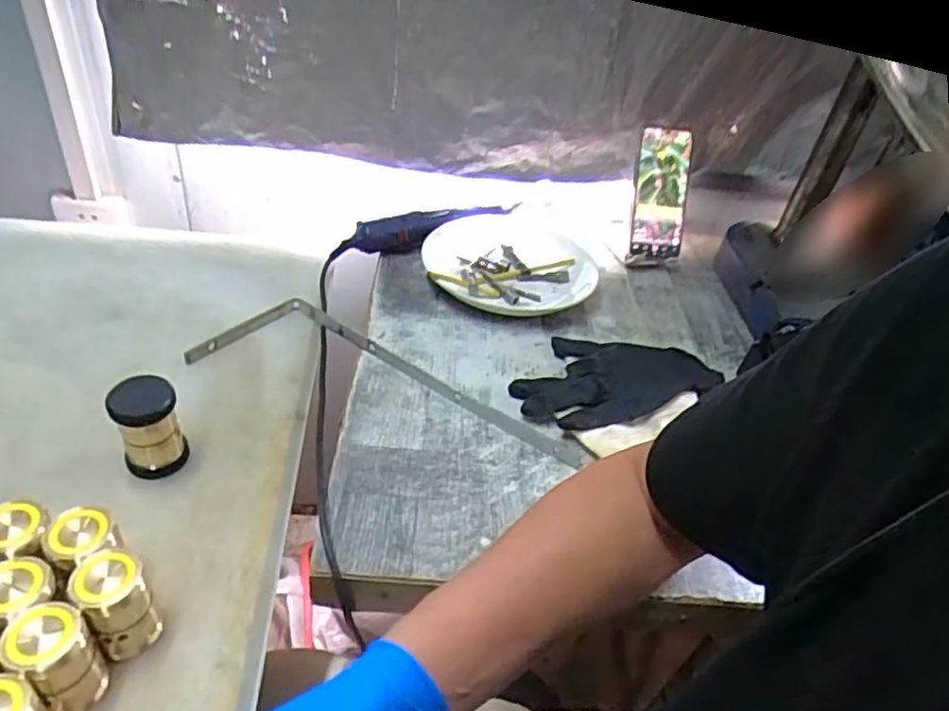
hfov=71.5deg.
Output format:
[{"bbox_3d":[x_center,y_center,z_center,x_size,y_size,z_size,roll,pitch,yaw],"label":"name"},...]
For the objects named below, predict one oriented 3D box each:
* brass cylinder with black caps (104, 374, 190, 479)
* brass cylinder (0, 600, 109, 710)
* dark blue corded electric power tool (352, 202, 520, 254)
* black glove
[{"bbox_3d":[-0.242,0.055,0.492,0.046,0.076,0.038,-15,45,-28],"label":"brass cylinder with black caps"},{"bbox_3d":[-0.231,0.168,0.366,0.040,0.075,0.034,31,44,27],"label":"brass cylinder"},{"bbox_3d":[-0.044,-0.160,0.802,0.216,0.028,0.034,-13,42,-24],"label":"dark blue corded electric power tool"},{"bbox_3d":[0.133,0.014,0.638,0.204,0.028,0.122,-14,43,-26],"label":"black glove"}]

